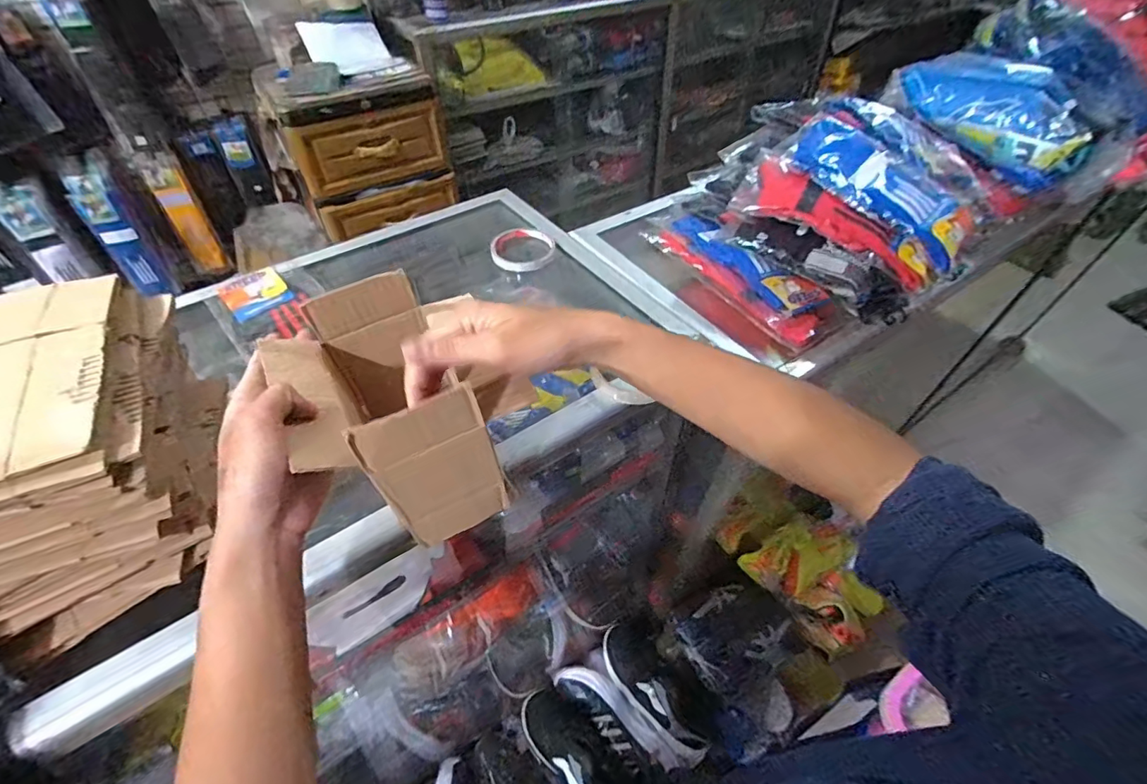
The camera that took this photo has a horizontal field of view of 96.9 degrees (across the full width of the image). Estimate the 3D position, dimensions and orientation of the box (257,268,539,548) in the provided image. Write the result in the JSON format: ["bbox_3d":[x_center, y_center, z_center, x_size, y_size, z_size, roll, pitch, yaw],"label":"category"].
[{"bbox_3d":[-0.124,0.016,0.381,0.138,0.148,0.137,-25,53,-21],"label":"box"}]

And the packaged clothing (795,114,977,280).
[{"bbox_3d":[0.360,-0.236,0.583,0.121,0.041,0.232,-33,73,-26],"label":"packaged clothing"}]

